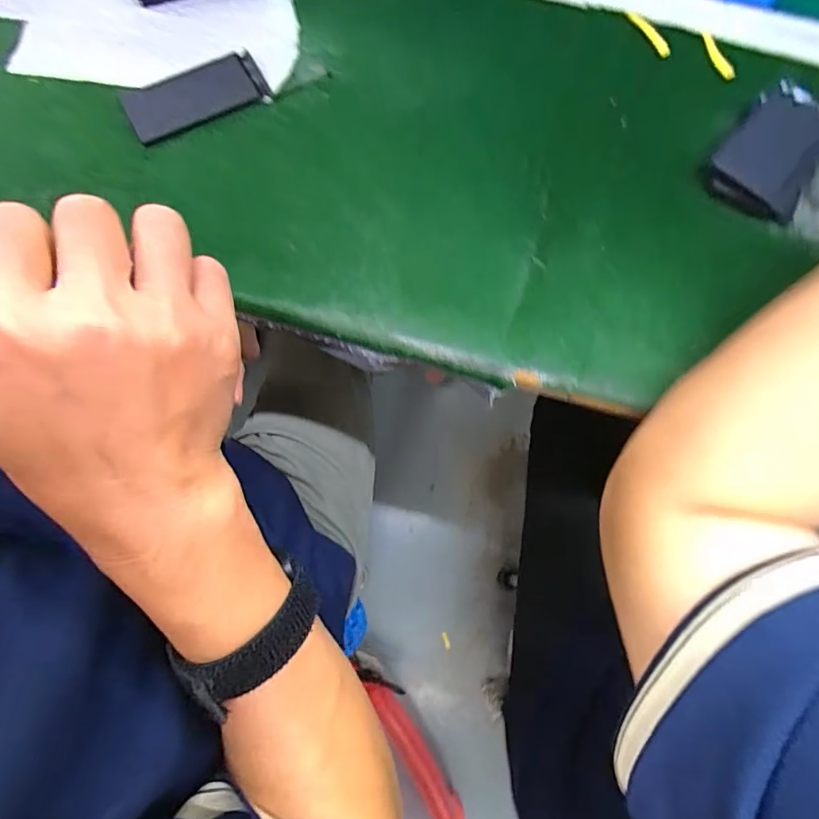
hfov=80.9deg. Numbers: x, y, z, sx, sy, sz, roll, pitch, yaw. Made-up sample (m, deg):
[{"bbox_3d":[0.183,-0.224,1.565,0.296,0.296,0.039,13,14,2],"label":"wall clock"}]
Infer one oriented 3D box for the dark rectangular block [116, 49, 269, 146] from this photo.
[{"bbox_3d":[-0.146,-0.214,0.331,0.092,0.011,0.046,-27,78,-7],"label":"dark rectangular block"}]

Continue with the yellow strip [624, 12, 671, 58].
[{"bbox_3d":[0.181,-0.283,0.361,0.009,0.004,0.048,-34,79,-9],"label":"yellow strip"}]

